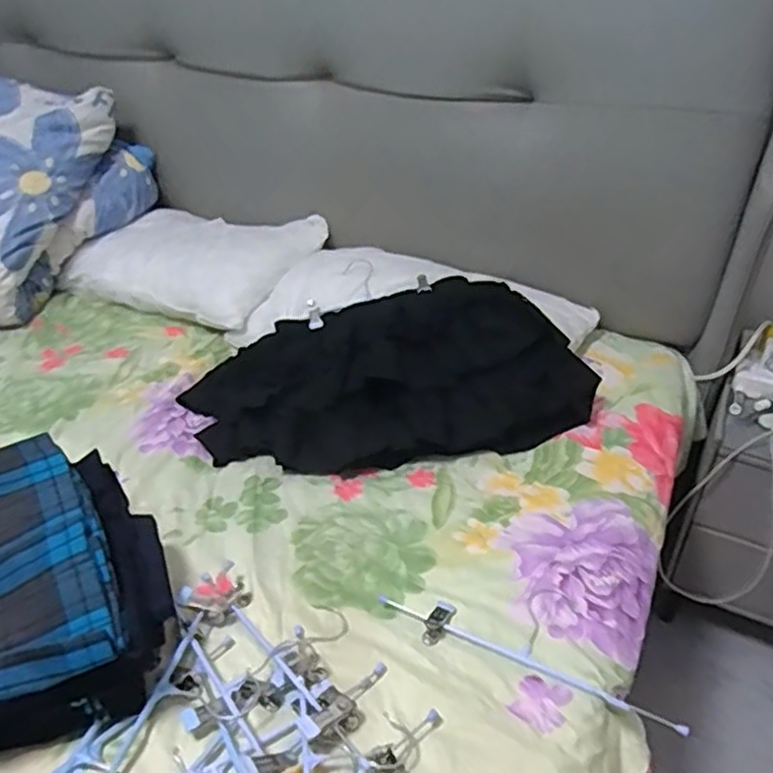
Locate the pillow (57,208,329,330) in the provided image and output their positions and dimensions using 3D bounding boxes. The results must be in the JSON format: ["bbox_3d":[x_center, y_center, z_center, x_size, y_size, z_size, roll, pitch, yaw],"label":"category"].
[{"bbox_3d":[-0.352,-0.234,1.278,0.419,0.093,0.263,15,36,19],"label":"pillow"}]

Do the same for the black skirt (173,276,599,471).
[{"bbox_3d":[-0.004,-0.032,0.994,0.562,0.148,0.287,-2,34,-6],"label":"black skirt"}]

